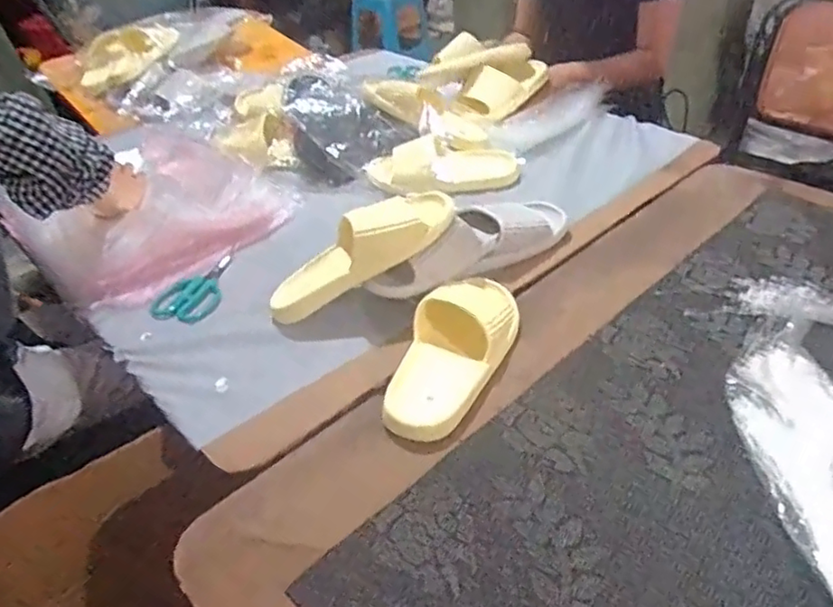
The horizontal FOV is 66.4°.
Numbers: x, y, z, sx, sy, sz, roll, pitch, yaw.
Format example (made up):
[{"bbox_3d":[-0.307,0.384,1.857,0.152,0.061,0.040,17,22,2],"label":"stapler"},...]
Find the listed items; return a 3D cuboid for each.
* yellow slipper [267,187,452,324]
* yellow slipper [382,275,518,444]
[{"bbox_3d":[-0.075,-0.067,0.765,0.251,0.074,0.073,-32,37,9],"label":"yellow slipper"},{"bbox_3d":[0.045,0.044,0.708,0.095,0.066,0.237,15,42,25],"label":"yellow slipper"}]

